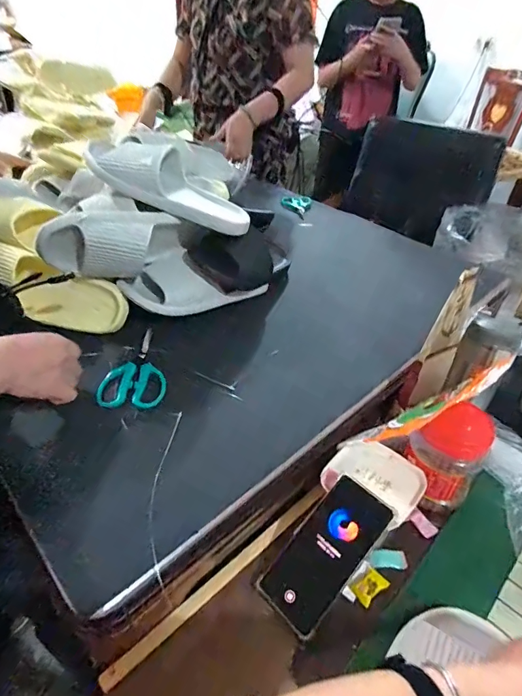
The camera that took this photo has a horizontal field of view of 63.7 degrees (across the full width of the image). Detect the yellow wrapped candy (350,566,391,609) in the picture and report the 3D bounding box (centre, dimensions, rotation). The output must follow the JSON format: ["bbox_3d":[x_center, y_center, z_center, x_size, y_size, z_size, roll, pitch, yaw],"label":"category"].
[{"bbox_3d":[0.126,0.274,0.485,0.040,0.008,0.025,-26,46,-31],"label":"yellow wrapped candy"}]

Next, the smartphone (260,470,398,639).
[{"bbox_3d":[0.073,0.228,0.475,0.077,0.014,0.161,34,78,34],"label":"smartphone"}]

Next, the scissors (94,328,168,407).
[{"bbox_3d":[-0.179,0.029,0.607,0.087,0.013,0.154,-1,38,-5],"label":"scissors"}]

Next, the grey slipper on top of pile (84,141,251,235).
[{"bbox_3d":[-0.133,-0.260,0.665,0.260,0.067,0.114,26,38,-9],"label":"grey slipper on top of pile"}]

